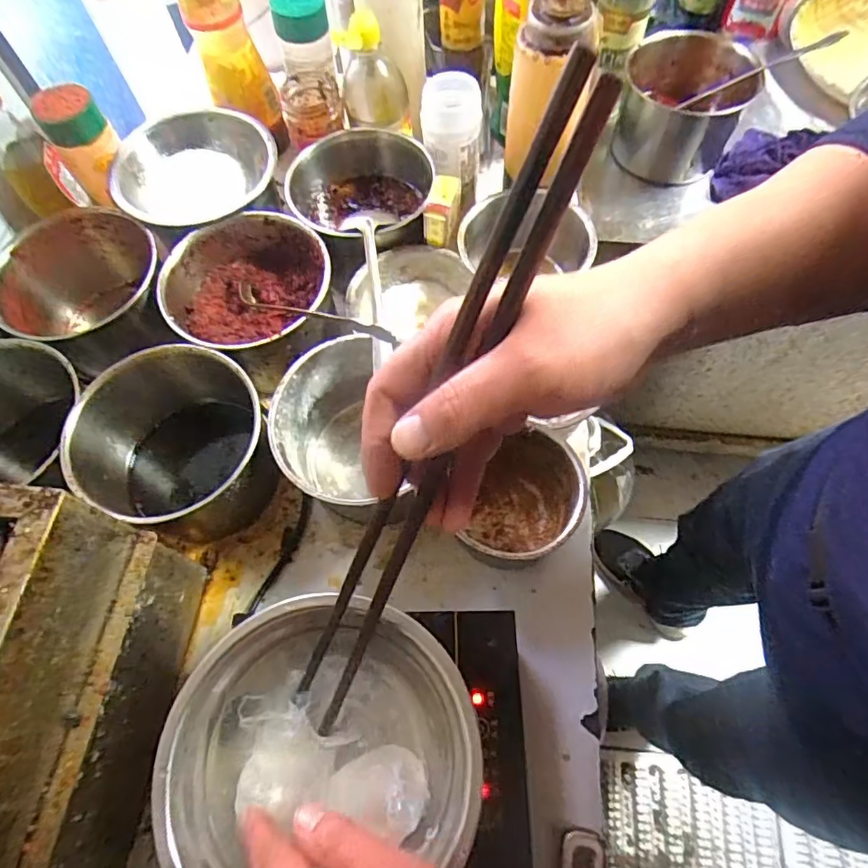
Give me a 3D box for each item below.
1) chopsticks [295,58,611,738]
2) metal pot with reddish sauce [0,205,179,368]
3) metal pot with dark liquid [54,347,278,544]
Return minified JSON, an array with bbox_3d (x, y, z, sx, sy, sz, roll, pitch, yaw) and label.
[{"bbox_3d":[-0.014,0.028,0.281,0.031,0.387,0.039,32,32,16],"label":"chopsticks"},{"bbox_3d":[-0.338,-0.132,0.565,0.144,0.117,0.156,-1,65,1],"label":"metal pot with reddish sauce"},{"bbox_3d":[-0.224,0.015,0.495,0.152,0.120,0.146,-1,65,1],"label":"metal pot with dark liquid"}]

